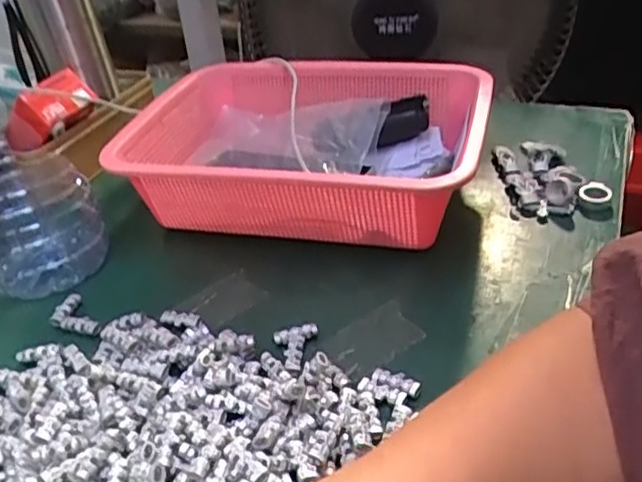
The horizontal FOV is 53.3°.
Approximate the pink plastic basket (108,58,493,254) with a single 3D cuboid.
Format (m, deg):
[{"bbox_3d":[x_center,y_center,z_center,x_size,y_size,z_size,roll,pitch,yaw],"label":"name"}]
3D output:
[{"bbox_3d":[-0.007,-0.078,0.568,0.280,0.092,0.214,6,37,18],"label":"pink plastic basket"}]

